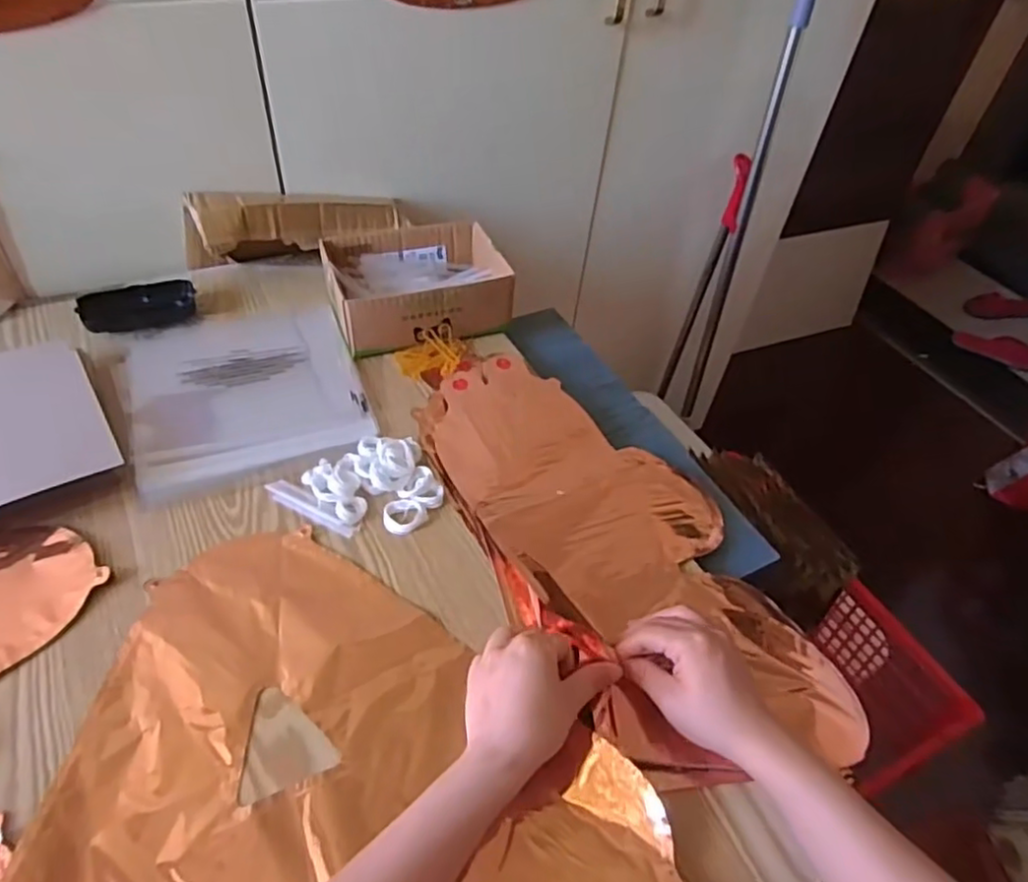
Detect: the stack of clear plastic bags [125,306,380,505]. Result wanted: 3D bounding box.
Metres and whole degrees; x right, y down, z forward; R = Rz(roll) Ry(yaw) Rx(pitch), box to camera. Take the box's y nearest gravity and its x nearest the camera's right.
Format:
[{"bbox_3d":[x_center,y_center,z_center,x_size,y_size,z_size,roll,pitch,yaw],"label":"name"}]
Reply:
[{"bbox_3d":[-0.262,-0.055,0.660,0.206,0.010,0.230,-15,52,-18],"label":"stack of clear plastic bags"}]

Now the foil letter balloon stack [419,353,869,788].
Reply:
[{"bbox_3d":[0.075,0.080,0.564,0.207,0.030,0.454,-27,58,-26],"label":"foil letter balloon stack"}]

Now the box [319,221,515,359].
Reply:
[{"bbox_3d":[-0.107,-0.174,0.729,0.181,0.059,0.143,-13,51,-17],"label":"box"}]

